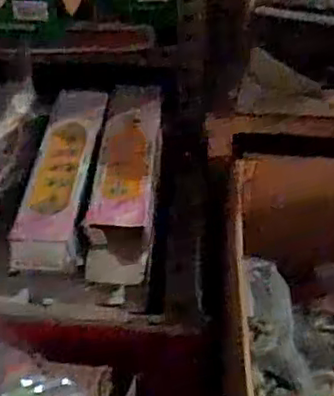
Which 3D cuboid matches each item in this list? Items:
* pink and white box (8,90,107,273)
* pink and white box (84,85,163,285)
[{"bbox_3d":[-0.106,-0.026,0.687,0.060,0.034,0.233,1,46,5],"label":"pink and white box"},{"bbox_3d":[-0.040,-0.018,0.697,0.062,0.058,0.256,0,46,4],"label":"pink and white box"}]

